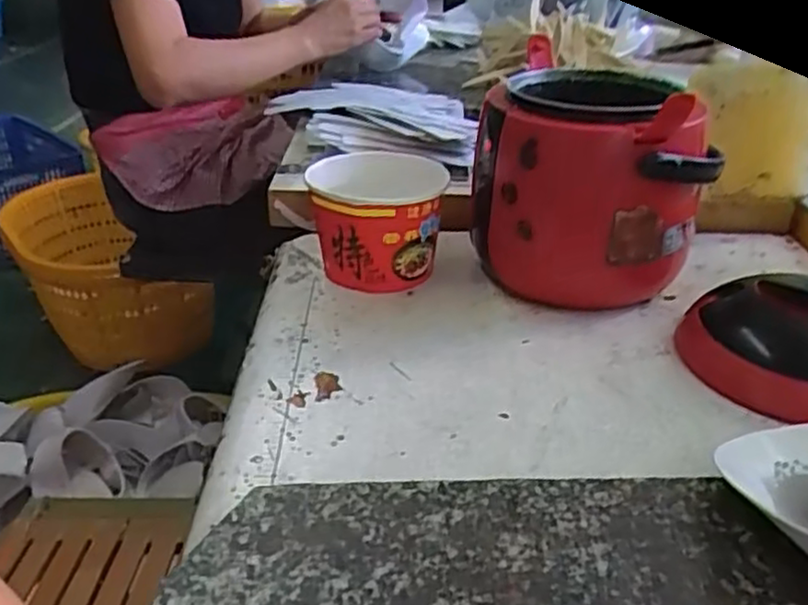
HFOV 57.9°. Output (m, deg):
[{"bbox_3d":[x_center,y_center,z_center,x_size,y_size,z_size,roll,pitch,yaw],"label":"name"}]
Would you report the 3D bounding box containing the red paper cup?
[{"bbox_3d":[-0.025,-0.071,0.649,0.111,0.100,0.121,-5,30,-10],"label":"red paper cup"}]

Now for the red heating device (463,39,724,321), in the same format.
[{"bbox_3d":[0.150,-0.098,0.625,0.175,0.168,0.191,2,30,3],"label":"red heating device"}]

